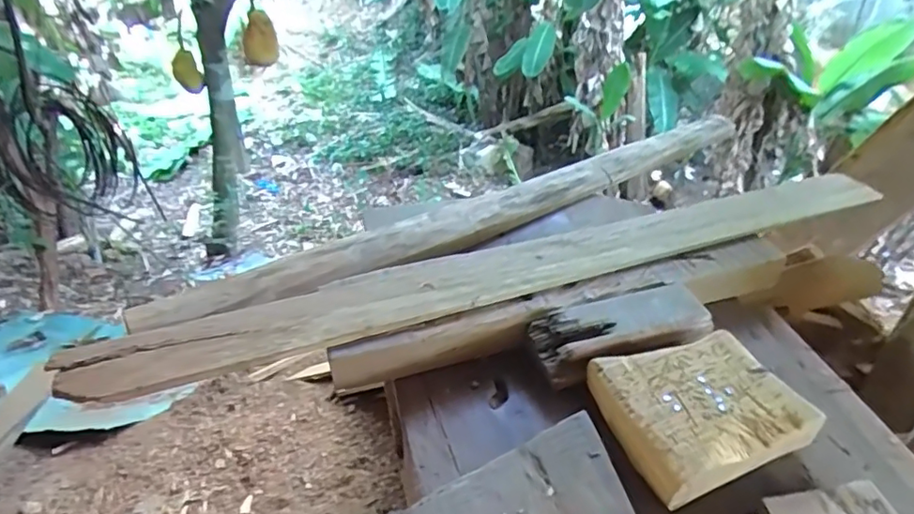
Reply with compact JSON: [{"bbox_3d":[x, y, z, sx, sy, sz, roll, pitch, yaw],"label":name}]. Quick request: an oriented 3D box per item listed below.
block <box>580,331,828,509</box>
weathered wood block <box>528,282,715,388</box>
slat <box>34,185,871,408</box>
[{"bbox_3d":[0.182,0.114,0.430,0.133,0.027,0.115,-13,41,-15],"label":"block"},{"bbox_3d":[0.144,0.064,0.497,0.155,0.025,0.062,-12,41,-14],"label":"weathered wood block"},{"bbox_3d":[0.077,0.003,0.549,0.795,0.019,0.081,-14,41,-16],"label":"slat"}]

